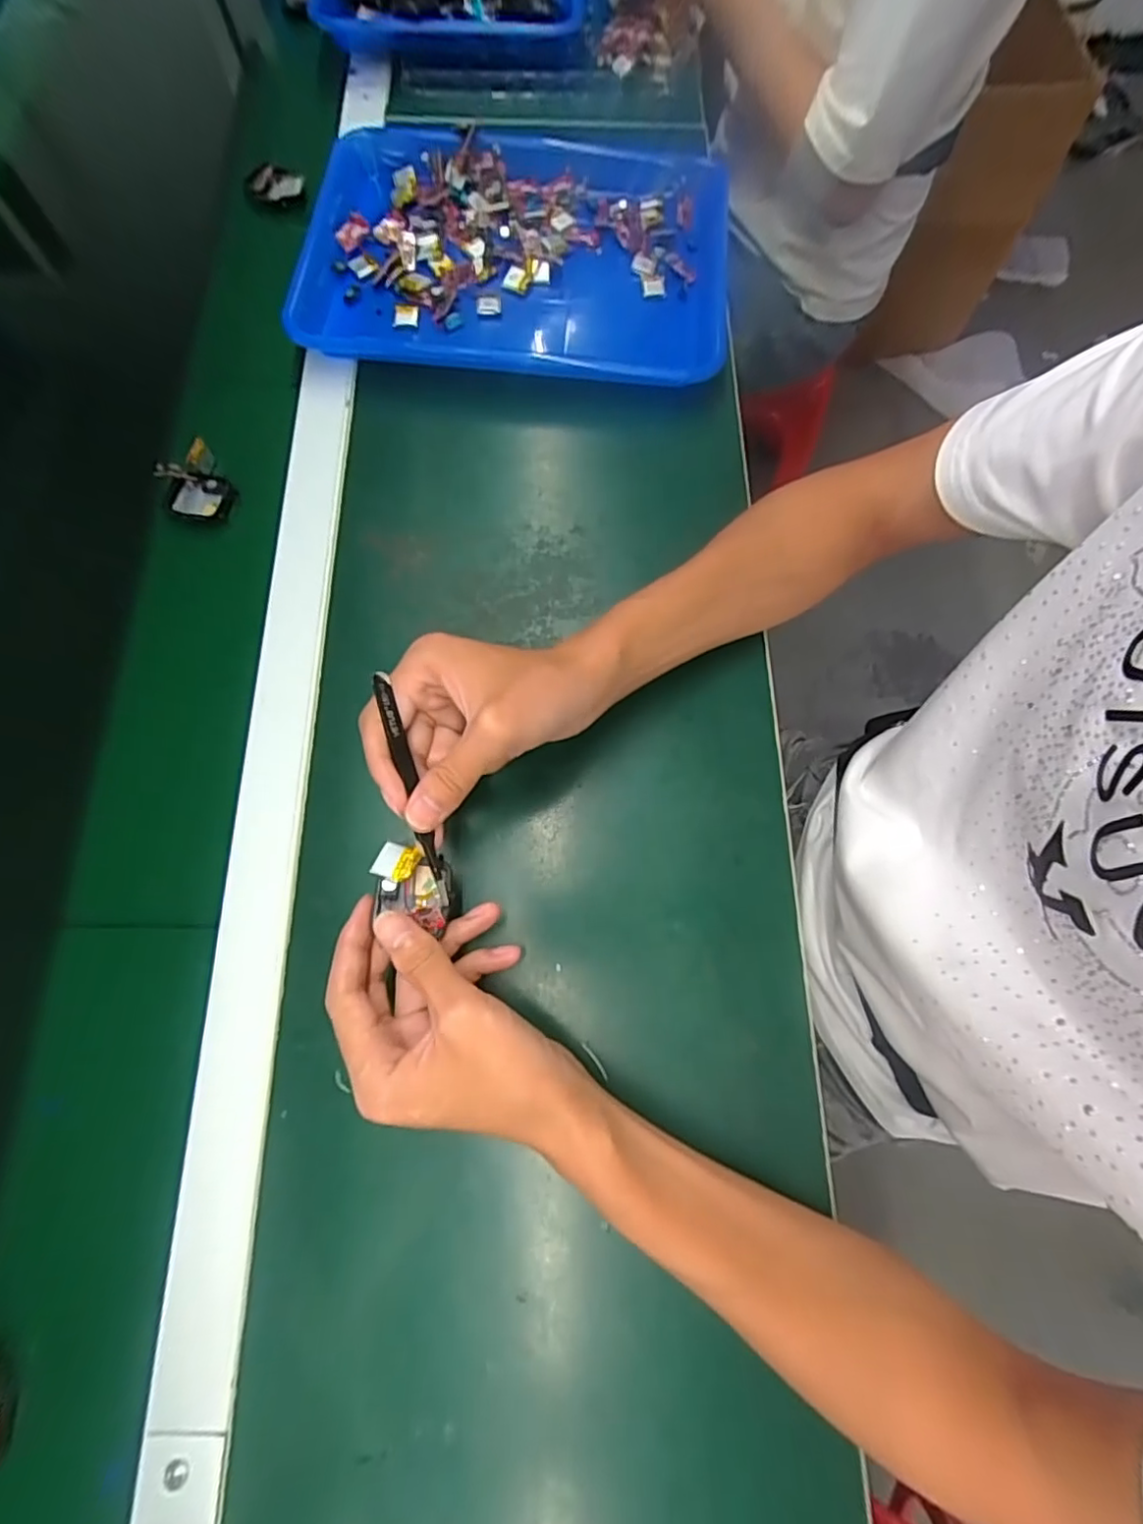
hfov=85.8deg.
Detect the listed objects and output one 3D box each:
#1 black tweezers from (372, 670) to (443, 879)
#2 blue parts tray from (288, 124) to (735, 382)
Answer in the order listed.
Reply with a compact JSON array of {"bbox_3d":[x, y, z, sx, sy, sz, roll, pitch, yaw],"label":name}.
[{"bbox_3d":[-0.082,0.006,0.307,0.009,0.005,0.105,-16,89,-6],"label":"black tweezers"},{"bbox_3d":[-0.046,-0.426,0.518,0.344,0.039,0.270,5,72,1],"label":"blue parts tray"}]

